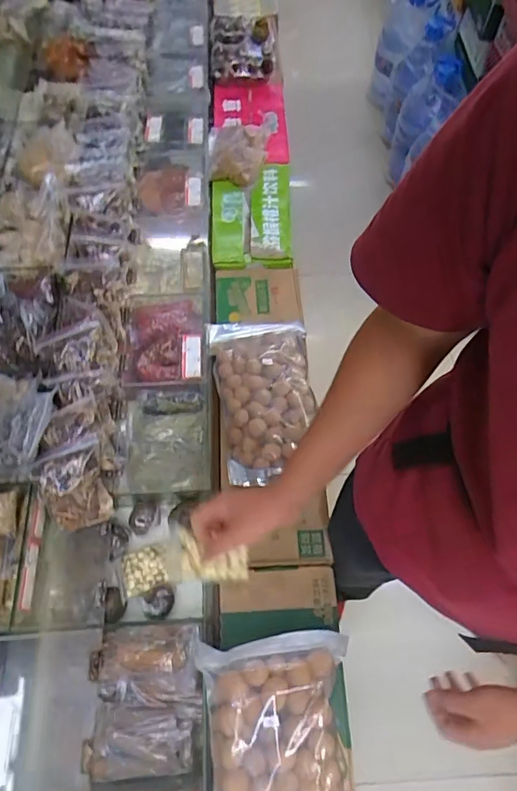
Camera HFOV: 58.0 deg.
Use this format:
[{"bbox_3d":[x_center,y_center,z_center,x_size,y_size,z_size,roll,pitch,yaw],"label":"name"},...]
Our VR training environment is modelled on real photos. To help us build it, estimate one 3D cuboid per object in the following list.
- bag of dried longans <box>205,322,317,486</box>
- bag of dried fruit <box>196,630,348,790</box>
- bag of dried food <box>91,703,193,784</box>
[{"bbox_3d":[0.017,-0.007,0.888,0.189,0.050,0.329,-10,66,-4],"label":"bag of dried longans"},{"bbox_3d":[0.023,0.505,0.642,0.208,0.067,0.315,-2,66,-1],"label":"bag of dried fruit"},{"bbox_3d":[-0.170,0.500,0.680,0.138,0.025,0.089,-2,66,0],"label":"bag of dried food"}]

